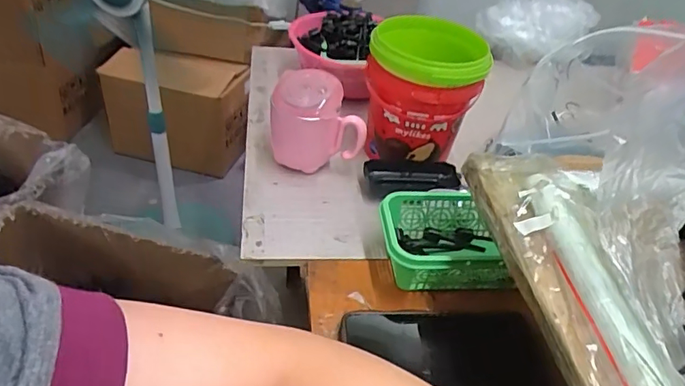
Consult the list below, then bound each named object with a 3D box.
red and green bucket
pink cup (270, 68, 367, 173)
[{"bbox_3d":[0.091,-0.119,0.605,0.124,0.135,0.118,5,38,-4],"label":"red and green bucket"},{"bbox_3d":[-0.028,-0.080,0.590,0.108,0.106,0.067,6,38,-2],"label":"pink cup"}]

